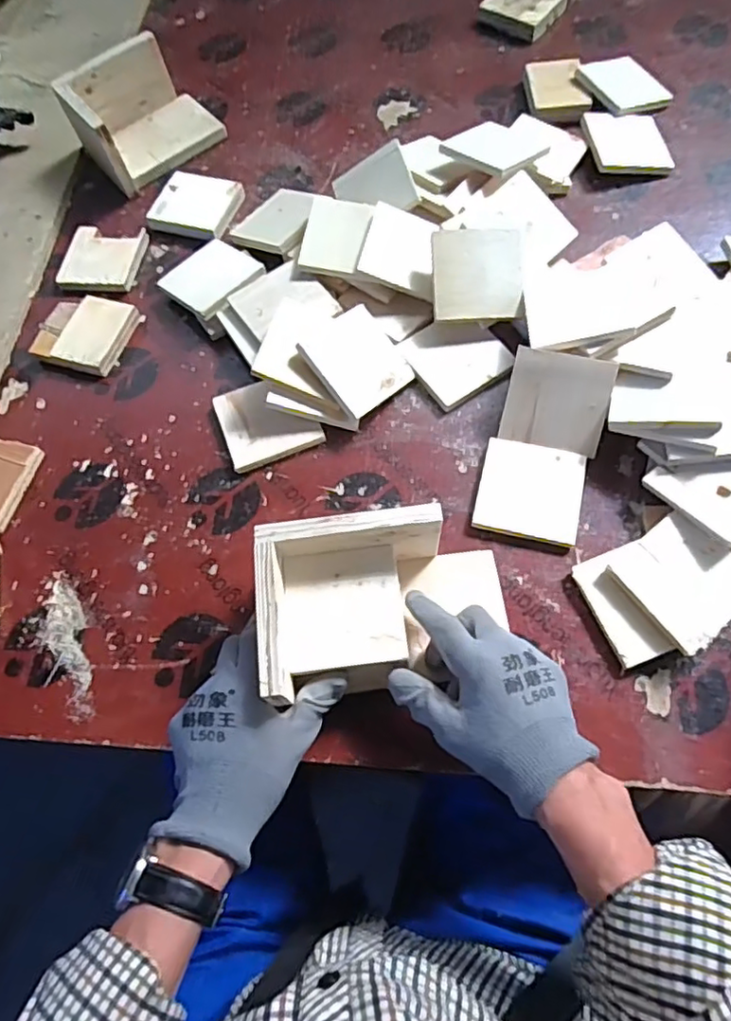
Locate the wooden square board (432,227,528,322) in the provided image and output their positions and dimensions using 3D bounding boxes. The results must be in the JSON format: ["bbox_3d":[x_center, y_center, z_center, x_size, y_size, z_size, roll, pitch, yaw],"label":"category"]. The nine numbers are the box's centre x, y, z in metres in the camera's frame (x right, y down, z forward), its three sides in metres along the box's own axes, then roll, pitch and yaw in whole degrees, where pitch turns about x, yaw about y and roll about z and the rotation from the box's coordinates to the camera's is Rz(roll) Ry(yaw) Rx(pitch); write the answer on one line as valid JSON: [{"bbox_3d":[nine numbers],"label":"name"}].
[{"bbox_3d":[0.115,-0.236,0.613,0.093,0.015,0.088,-2,94,4],"label":"wooden square board"}]

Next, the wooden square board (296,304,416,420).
[{"bbox_3d":[-0.006,-0.146,0.595,0.091,0.007,0.090,-41,89,-28],"label":"wooden square board"}]

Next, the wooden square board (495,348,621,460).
[{"bbox_3d":[0.177,-0.100,0.566,0.089,0.005,0.085,13,103,10],"label":"wooden square board"}]

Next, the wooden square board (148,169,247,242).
[{"bbox_3d":[-0.200,-0.362,0.729,0.092,0.019,0.086,15,67,9],"label":"wooden square board"}]

